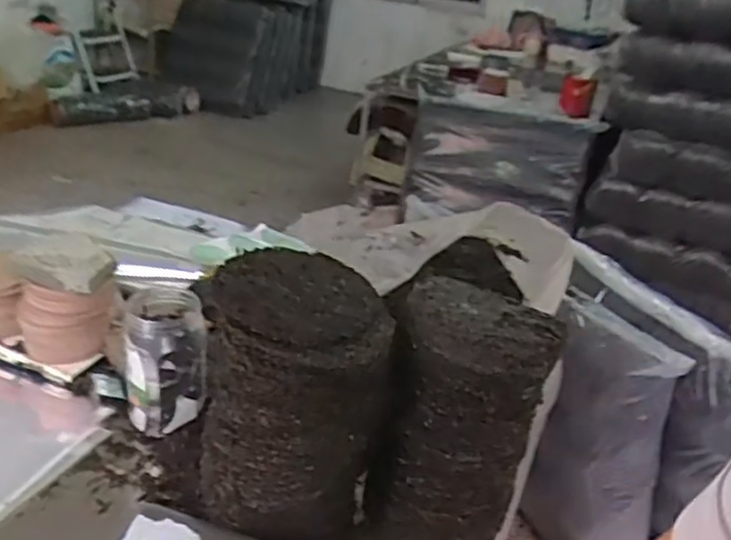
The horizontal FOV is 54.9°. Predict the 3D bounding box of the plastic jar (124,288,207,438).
[{"bbox_3d":[-0.320,0.150,1.131,0.118,0.204,0.142,0,27,-16],"label":"plastic jar"}]

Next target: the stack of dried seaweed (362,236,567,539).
[{"bbox_3d":[0.125,0.209,0.965,0.205,0.343,0.164,6,26,-3],"label":"stack of dried seaweed"}]

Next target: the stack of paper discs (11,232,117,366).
[{"bbox_3d":[-0.522,0.064,1.233,0.149,0.205,0.138,-8,30,-30],"label":"stack of paper discs"}]

